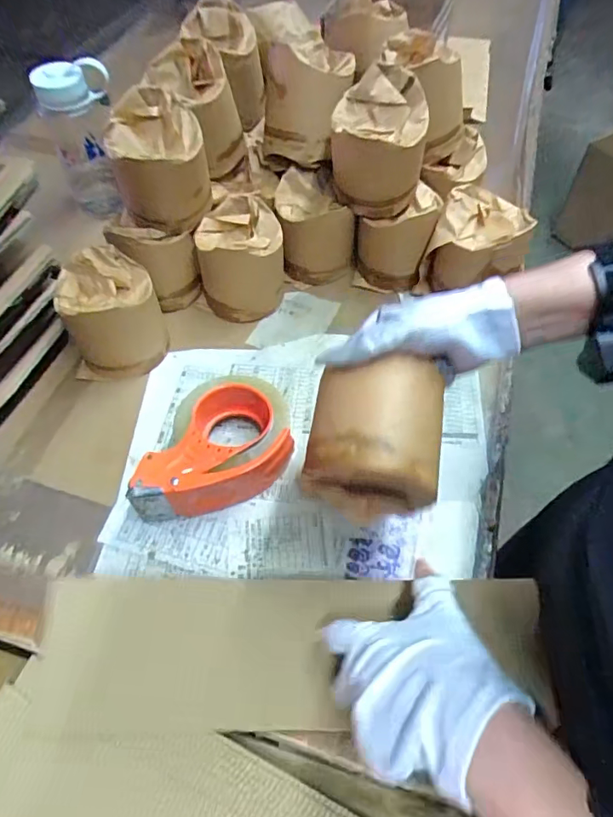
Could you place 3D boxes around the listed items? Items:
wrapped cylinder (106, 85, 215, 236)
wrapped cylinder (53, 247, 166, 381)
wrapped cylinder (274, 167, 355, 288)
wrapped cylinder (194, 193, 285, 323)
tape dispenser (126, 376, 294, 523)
[{"bbox_3d":[-0.164,-0.275,0.562,0.096,0.111,0.101,-10,58,-5],"label":"wrapped cylinder"},{"bbox_3d":[-0.223,-0.105,0.575,0.108,0.109,0.107,-15,58,-7],"label":"wrapped cylinder"},{"bbox_3d":[0.007,-0.235,0.654,0.086,0.108,0.102,-11,57,-5],"label":"wrapped cylinder"},{"bbox_3d":[-0.081,-0.186,0.624,0.099,0.105,0.105,-10,57,-4],"label":"wrapped cylinder"},{"bbox_3d":[-0.093,0.037,0.499,0.154,0.066,0.114,-15,58,-7],"label":"tape dispenser"}]

